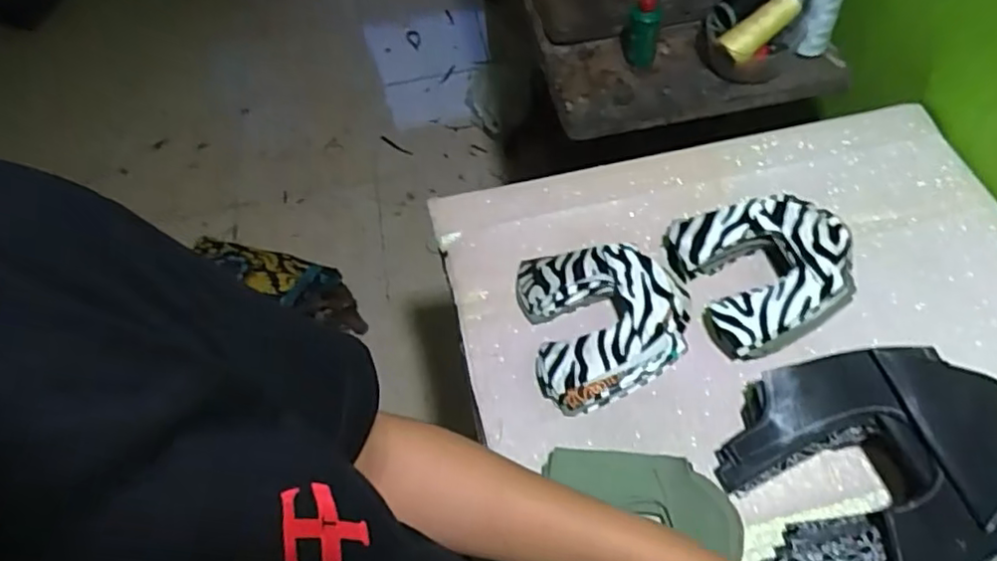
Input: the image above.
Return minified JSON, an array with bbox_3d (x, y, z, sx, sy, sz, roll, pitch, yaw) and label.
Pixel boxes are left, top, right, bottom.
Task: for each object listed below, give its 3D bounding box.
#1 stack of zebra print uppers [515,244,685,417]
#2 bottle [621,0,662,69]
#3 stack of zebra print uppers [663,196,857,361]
[{"bbox_3d":[0.110,0.033,0.643,0.164,0.045,0.171,-11,56,-2],"label":"stack of zebra print uppers"},{"bbox_3d":[0.192,-0.351,0.847,0.048,0.119,0.046,4,57,7],"label":"bottle"},{"bbox_3d":[0.270,-0.014,0.647,0.152,0.066,0.164,-12,56,-3],"label":"stack of zebra print uppers"}]

